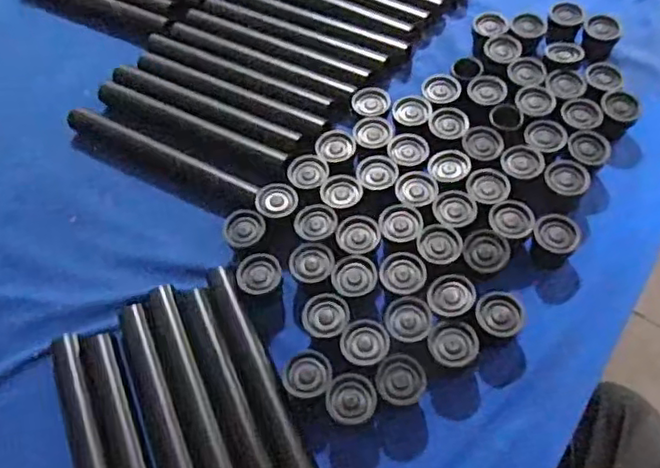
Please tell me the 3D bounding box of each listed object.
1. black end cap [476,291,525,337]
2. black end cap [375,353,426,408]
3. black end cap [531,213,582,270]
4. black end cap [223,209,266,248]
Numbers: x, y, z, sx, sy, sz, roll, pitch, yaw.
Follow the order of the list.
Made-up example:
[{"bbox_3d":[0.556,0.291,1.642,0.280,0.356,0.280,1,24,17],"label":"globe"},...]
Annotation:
[{"bbox_3d":[0.127,0.065,0.467,0.034,0.029,0.036,-2,58,4],"label":"black end cap"},{"bbox_3d":[0.051,0.110,0.449,0.035,0.029,0.034,-2,58,4],"label":"black end cap"},{"bbox_3d":[0.180,0.007,0.498,0.034,0.026,0.040,26,64,19],"label":"black end cap"},{"bbox_3d":[-0.072,-0.004,0.519,0.033,0.015,0.040,-32,61,-14],"label":"black end cap"}]

